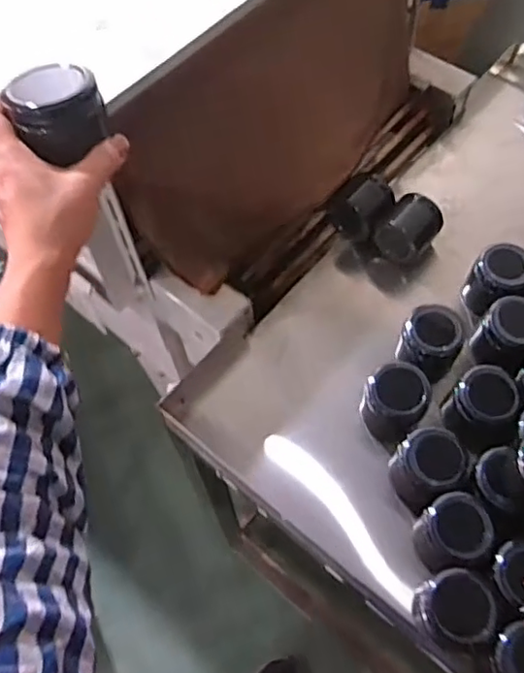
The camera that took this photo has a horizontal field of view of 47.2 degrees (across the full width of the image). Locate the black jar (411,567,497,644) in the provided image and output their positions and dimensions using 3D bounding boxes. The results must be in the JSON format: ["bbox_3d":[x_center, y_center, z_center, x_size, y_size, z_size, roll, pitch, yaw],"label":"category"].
[{"bbox_3d":[0.172,0.249,0.550,0.066,0.063,0.064,-24,61,-11],"label":"black jar"}]

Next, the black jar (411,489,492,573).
[{"bbox_3d":[0.183,0.188,0.578,0.064,0.067,0.060,-1,59,3],"label":"black jar"}]

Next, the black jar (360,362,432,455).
[{"bbox_3d":[0.140,0.072,0.641,0.063,0.066,0.066,-1,59,3],"label":"black jar"}]

